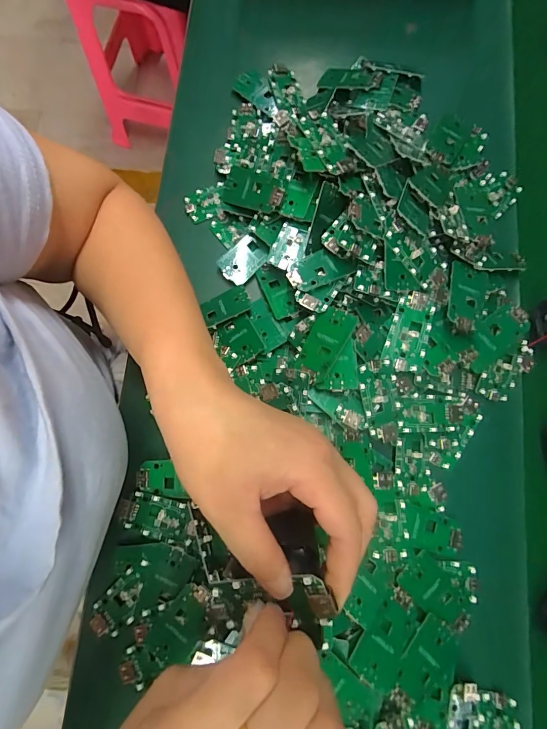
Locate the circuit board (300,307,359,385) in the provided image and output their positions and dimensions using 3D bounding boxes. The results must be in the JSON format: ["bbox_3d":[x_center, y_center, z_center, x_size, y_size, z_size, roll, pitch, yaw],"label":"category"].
[{"bbox_3d":[0.041,-0.017,0.292,0.031,0.004,0.058,27,87,28],"label":"circuit board"}]

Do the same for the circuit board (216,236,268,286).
[{"bbox_3d":[-0.028,-0.096,0.335,0.030,0.004,0.043,45,85,1],"label":"circuit board"}]

